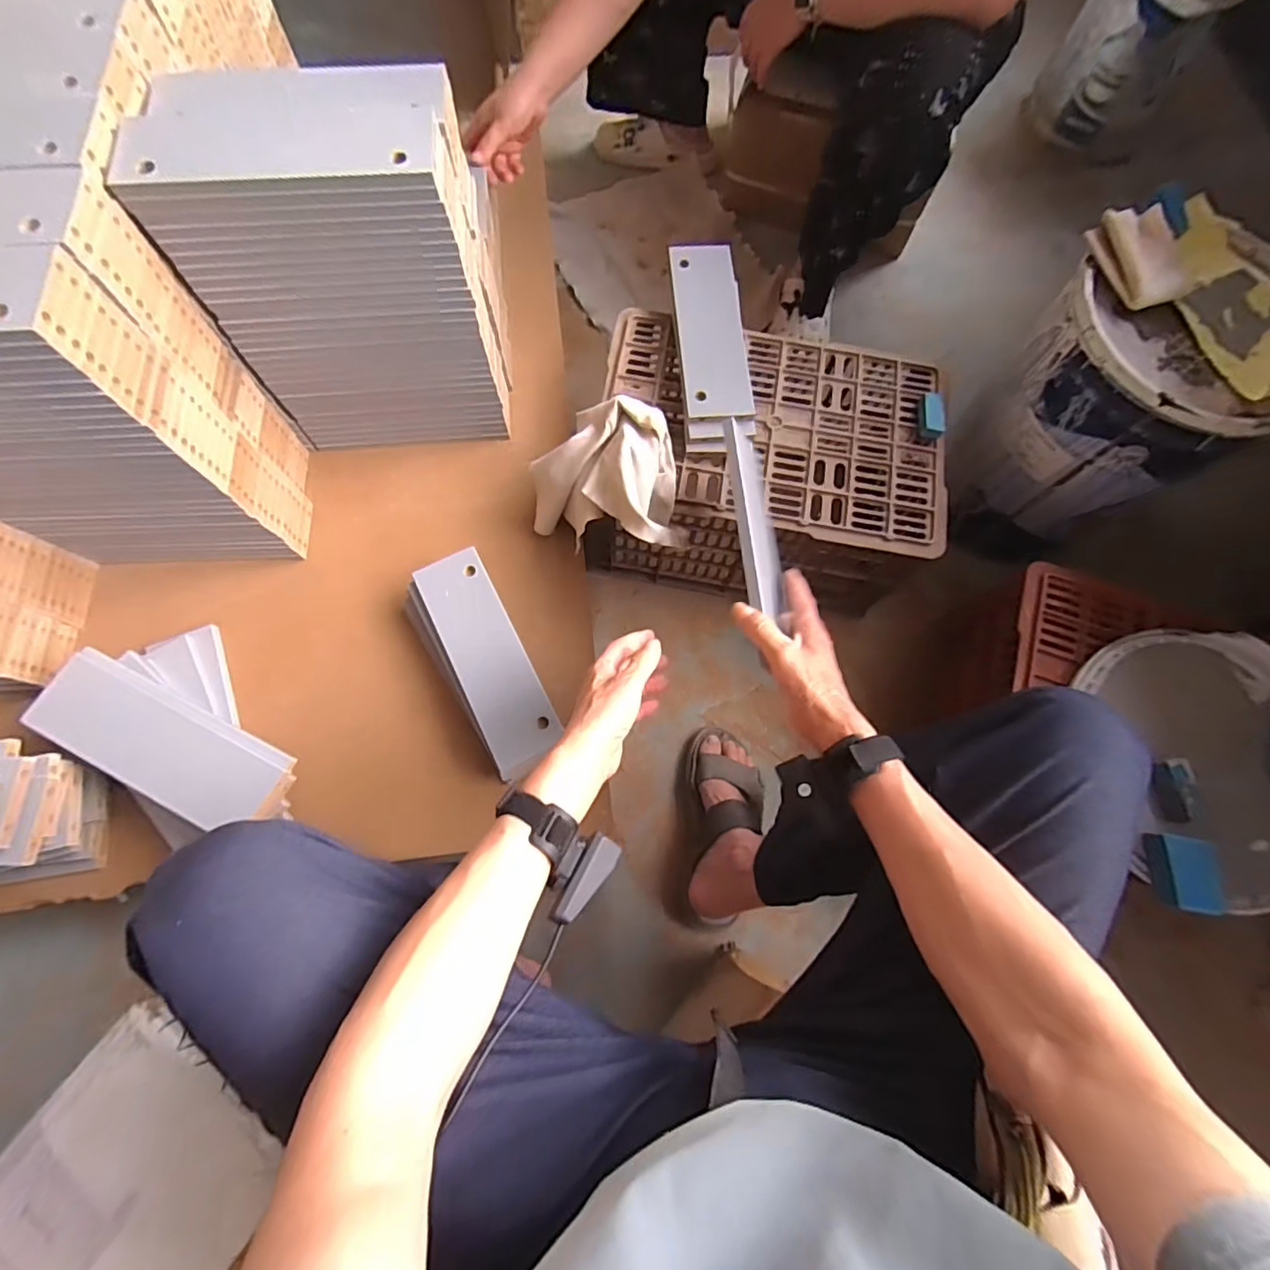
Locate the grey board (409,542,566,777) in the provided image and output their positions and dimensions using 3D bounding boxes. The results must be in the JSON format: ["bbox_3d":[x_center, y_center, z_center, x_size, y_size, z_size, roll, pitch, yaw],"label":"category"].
[{"bbox_3d":[-0.171,0.025,0.674,0.081,0.009,0.274,-26,75,-10],"label":"grey board"}]

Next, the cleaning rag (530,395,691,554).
[{"bbox_3d":[-0.040,-0.177,0.713,0.181,0.135,0.187,-4,73,-3],"label":"cleaning rag"}]

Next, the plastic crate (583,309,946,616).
[{"bbox_3d":[0.170,-0.234,0.837,0.443,0.232,0.296,8,72,1],"label":"plastic crate"}]

